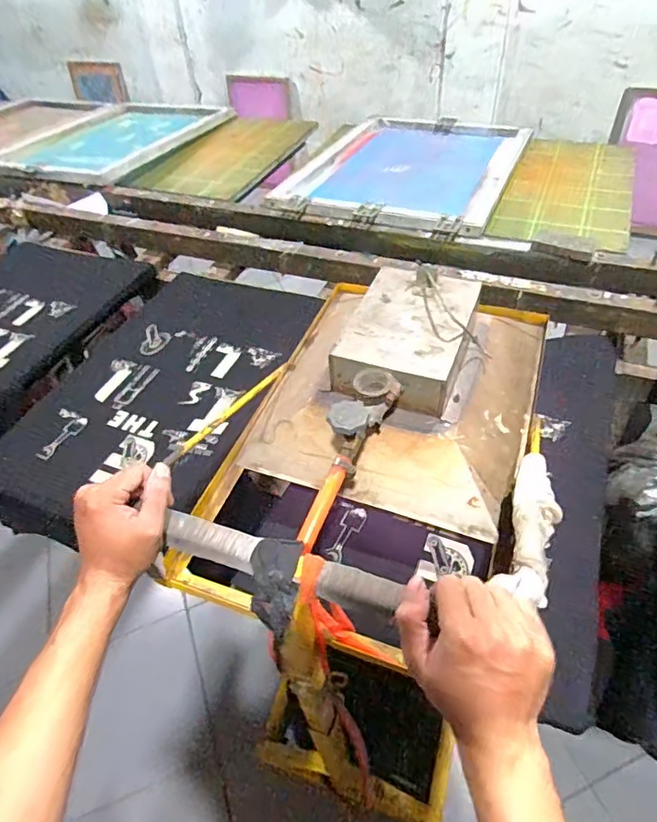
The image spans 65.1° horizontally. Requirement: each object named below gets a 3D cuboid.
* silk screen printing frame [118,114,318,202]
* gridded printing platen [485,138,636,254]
[{"bbox_3d":[-0.314,-0.796,1.617,0.358,0.055,0.666,18,51,21],"label":"silk screen printing frame"},{"bbox_3d":[0.620,-0.581,1.317,0.293,0.020,0.602,16,51,19],"label":"gridded printing platen"}]

